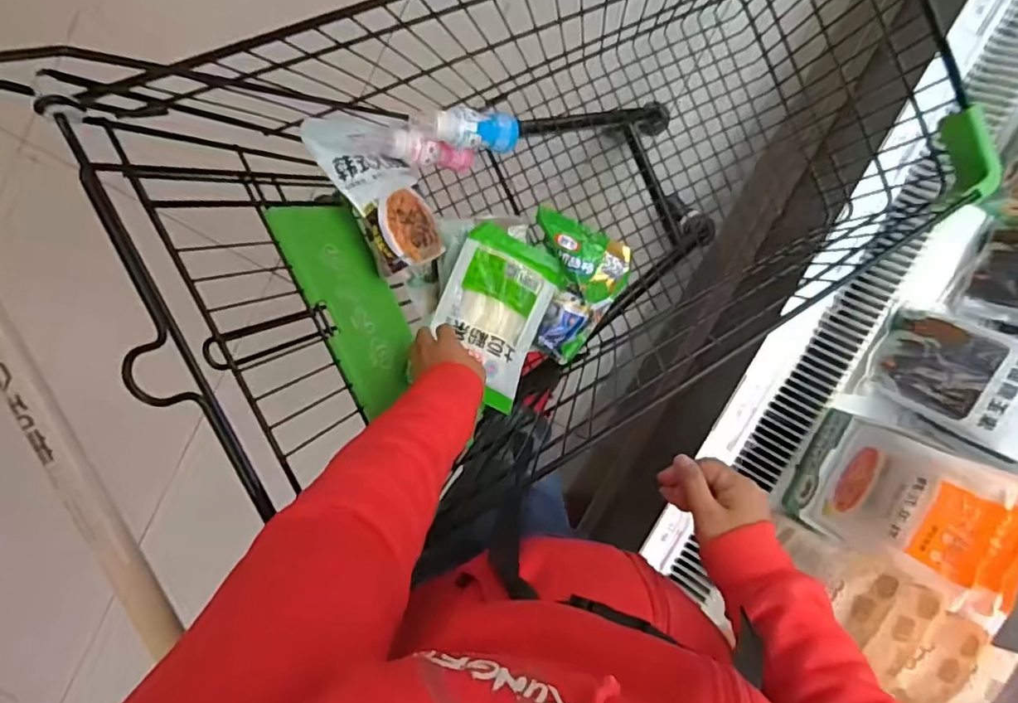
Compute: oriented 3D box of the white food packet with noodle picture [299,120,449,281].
[{"bbox_3d":[-0.161,-0.216,0.783,0.040,0.184,0.218,-26,110,34],"label":"white food packet with noodle picture"}]

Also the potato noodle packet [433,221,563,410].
[{"bbox_3d":[-0.019,-0.058,0.848,0.148,0.030,0.239,29,71,-19],"label":"potato noodle packet"}]

